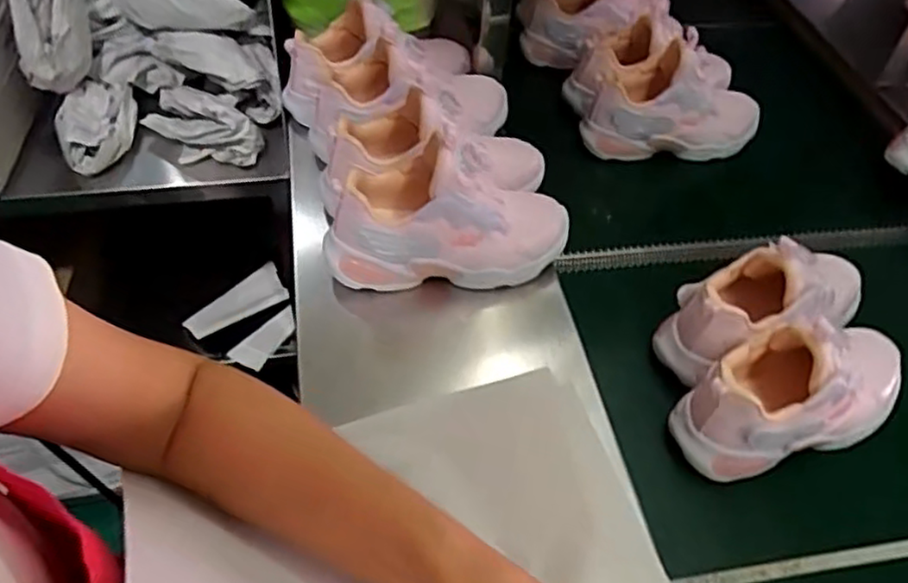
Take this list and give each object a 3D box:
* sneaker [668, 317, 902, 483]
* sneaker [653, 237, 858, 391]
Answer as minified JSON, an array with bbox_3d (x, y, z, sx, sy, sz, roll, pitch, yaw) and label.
[{"bbox_3d":[0.279,0.070,0.537,0.209,0.109,0.083,-11,53,-15],"label":"sneaker"},{"bbox_3d":[0.280,0.002,0.590,0.207,0.093,0.072,-14,54,-17],"label":"sneaker"}]

